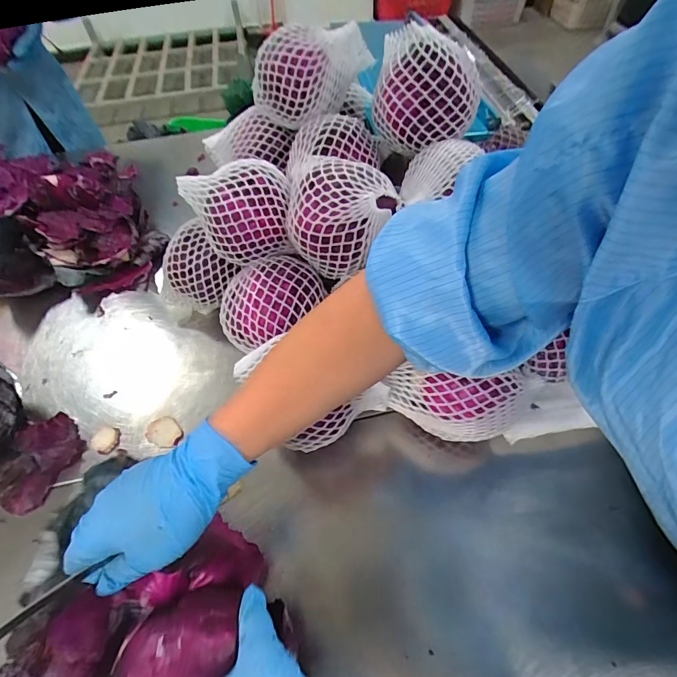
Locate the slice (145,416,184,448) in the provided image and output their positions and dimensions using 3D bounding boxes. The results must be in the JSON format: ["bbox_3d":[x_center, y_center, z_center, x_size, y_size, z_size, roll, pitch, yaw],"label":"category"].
[{"bbox_3d":[-0.218,0.115,0.492,0.045,0.004,0.035,30,61,22],"label":"slice"}]

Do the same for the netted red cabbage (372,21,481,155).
[{"bbox_3d":[0.106,-0.298,0.479,0.129,0.102,0.107,11,56,10],"label":"netted red cabbage"}]

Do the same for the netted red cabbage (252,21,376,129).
[{"bbox_3d":[-0.033,-0.342,0.523,0.168,0.094,0.109,-7,55,-2],"label":"netted red cabbage"}]

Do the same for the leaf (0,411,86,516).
[{"bbox_3d":[-0.358,0.144,0.473,0.079,0.018,0.110,19,58,15],"label":"leaf"}]

